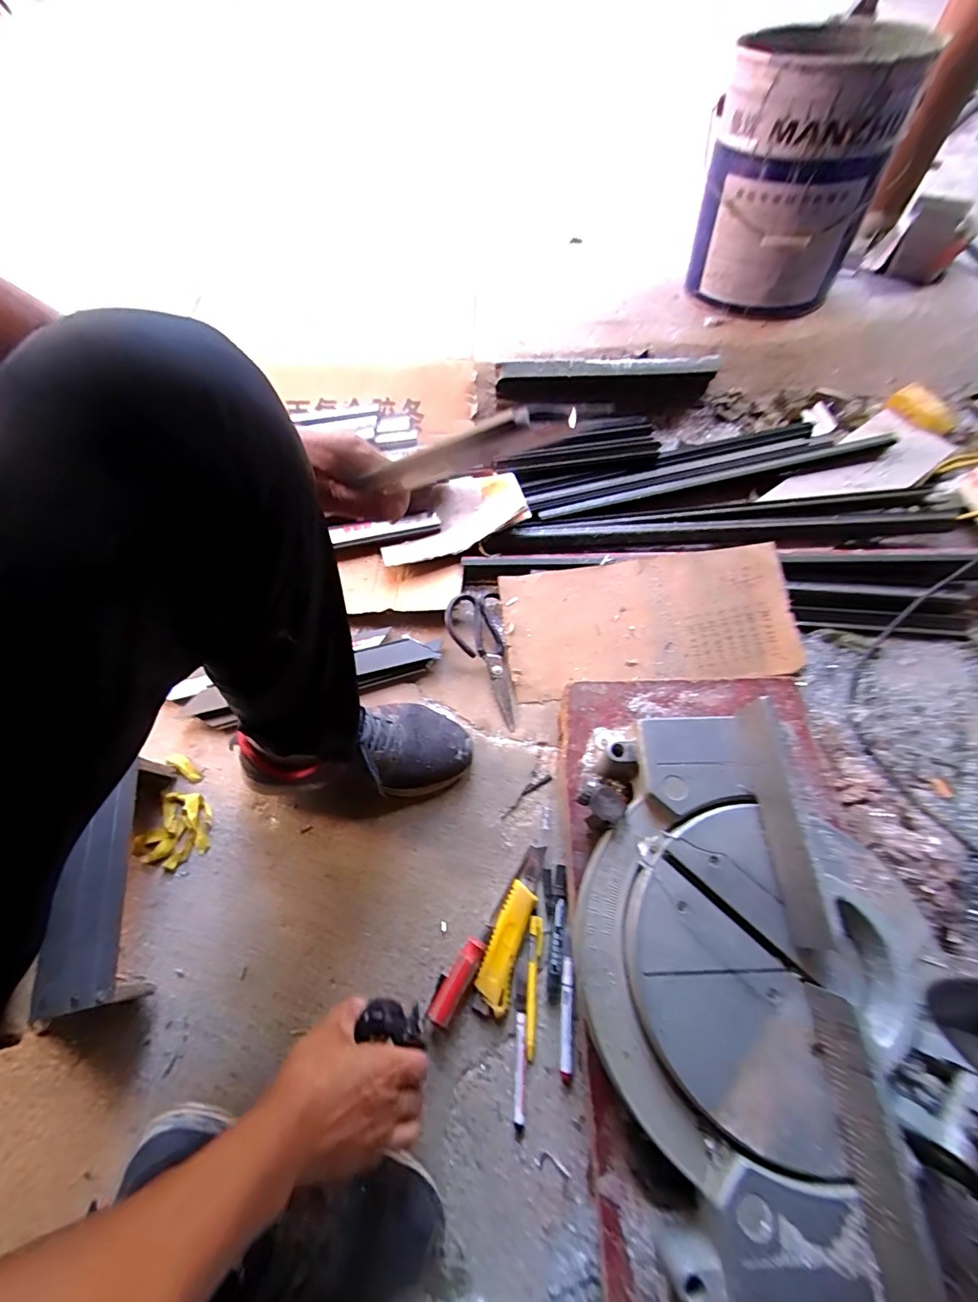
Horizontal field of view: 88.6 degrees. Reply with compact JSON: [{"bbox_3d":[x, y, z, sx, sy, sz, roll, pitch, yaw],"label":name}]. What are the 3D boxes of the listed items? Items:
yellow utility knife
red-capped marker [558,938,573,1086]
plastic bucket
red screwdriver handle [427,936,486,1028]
[{"bbox_3d":[0.023,0.309,0.564,0.039,0.017,0.173,16,65,9],"label":"yellow utility knife"},{"bbox_3d":[0.082,0.379,0.532,0.014,0.012,0.129,4,64,3],"label":"red-capped marker"},{"bbox_3d":[0.504,-0.792,0.863,0.283,0.325,0.264,25,66,14],"label":"plastic bucket"},{"bbox_3d":[-0.034,0.356,0.543,0.026,0.026,0.085,28,68,14],"label":"red screwdriver handle"}]

